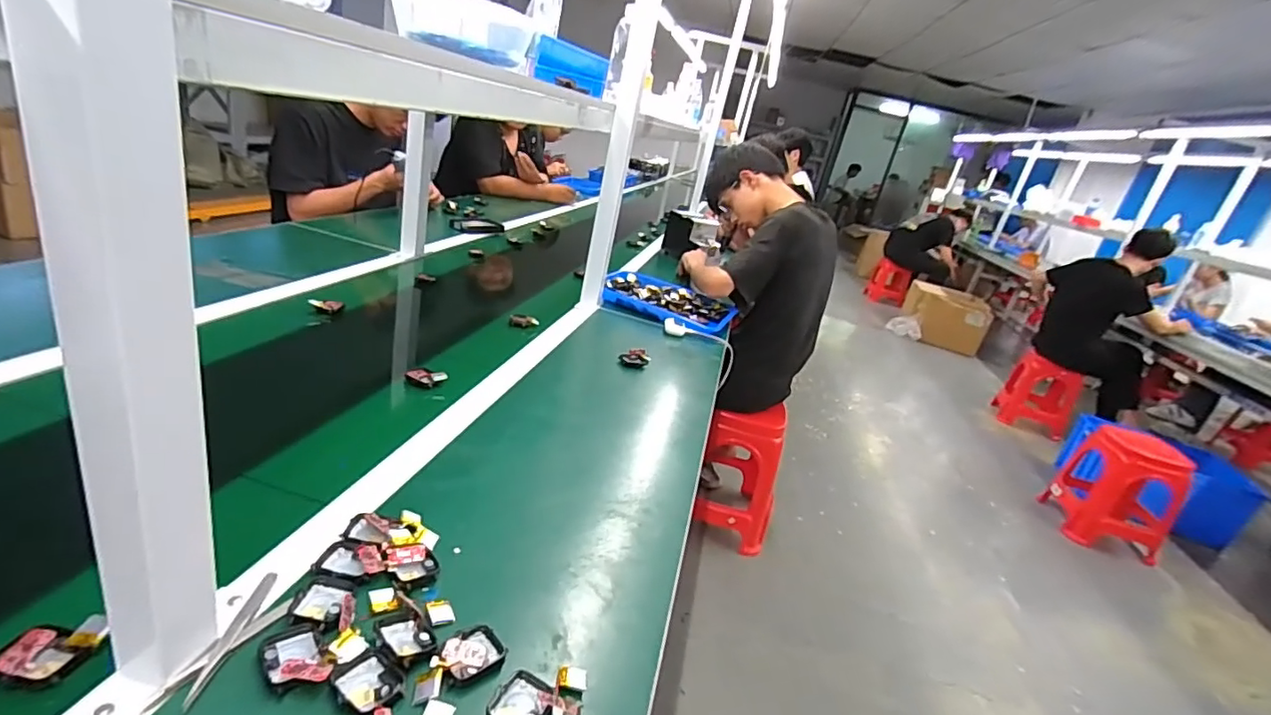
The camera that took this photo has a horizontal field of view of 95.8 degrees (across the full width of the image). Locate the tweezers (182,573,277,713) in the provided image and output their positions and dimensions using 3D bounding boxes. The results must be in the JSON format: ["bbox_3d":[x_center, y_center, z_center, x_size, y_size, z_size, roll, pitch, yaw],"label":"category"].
[{"bbox_3d":[-0.289,0.199,0.417,0.012,0.013,0.119,9,22,-13],"label":"tweezers"}]

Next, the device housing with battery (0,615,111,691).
[{"bbox_3d":[-0.389,0.193,0.379,0.048,0.014,0.046,14,22,-1],"label":"device housing with battery"}]

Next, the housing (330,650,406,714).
[{"bbox_3d":[-0.186,0.227,0.401,0.046,0.009,0.038,26,25,27],"label":"housing"}]

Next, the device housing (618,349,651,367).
[{"bbox_3d":[-0.002,0.002,1.071,0.059,0.029,0.035,12,22,-5],"label":"device housing"}]

